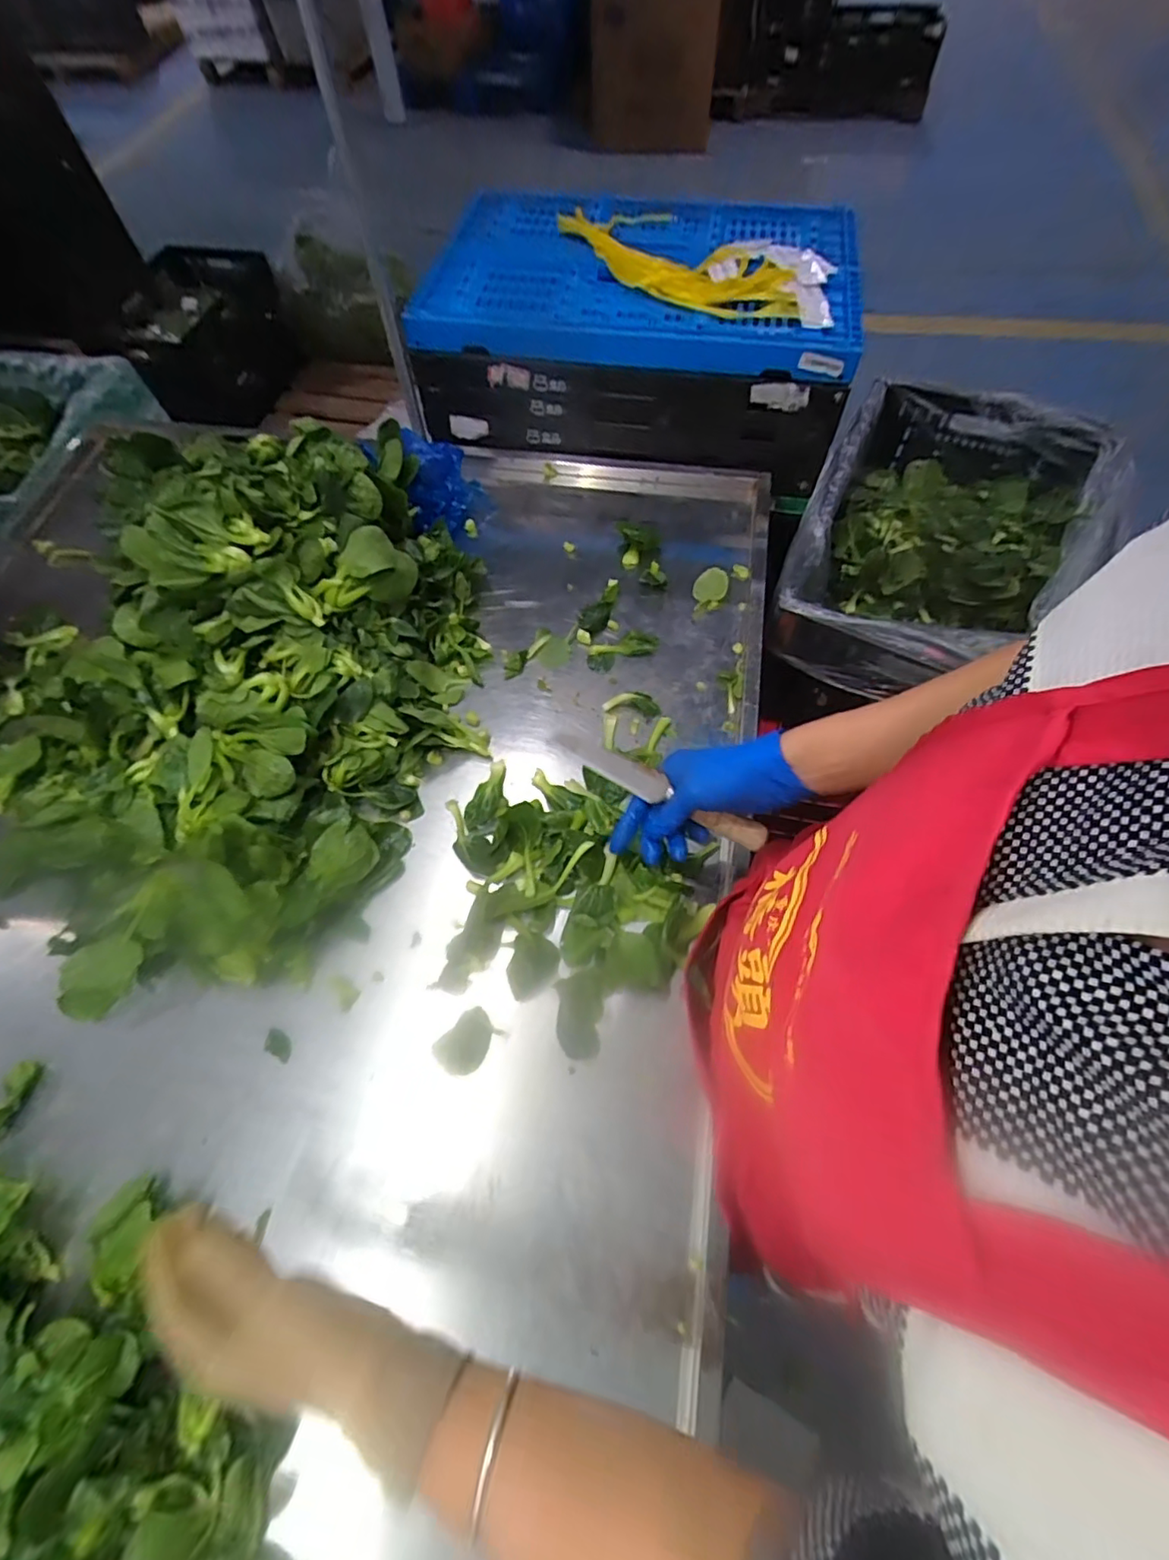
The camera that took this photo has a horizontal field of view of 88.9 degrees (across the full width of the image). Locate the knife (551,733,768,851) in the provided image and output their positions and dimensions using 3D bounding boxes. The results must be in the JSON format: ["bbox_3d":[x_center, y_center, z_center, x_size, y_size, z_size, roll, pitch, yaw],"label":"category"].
[{"bbox_3d":[0.065,0.007,0.518,0.200,0.017,0.022,27,68,4],"label":"knife"}]

